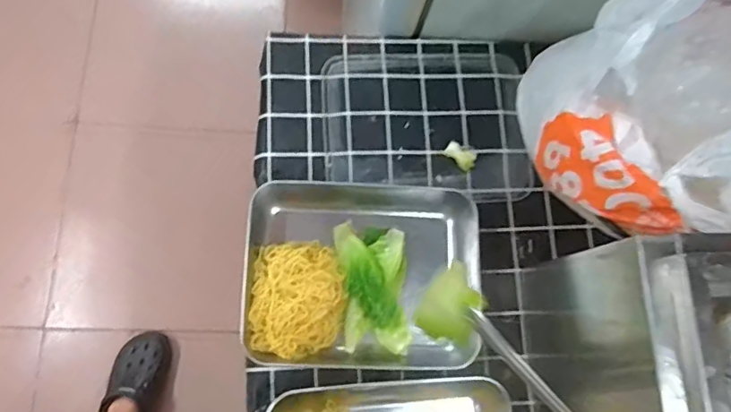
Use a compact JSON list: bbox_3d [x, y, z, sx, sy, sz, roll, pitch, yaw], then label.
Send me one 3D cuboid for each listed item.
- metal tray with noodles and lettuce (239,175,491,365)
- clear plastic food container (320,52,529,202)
[{"bbox_3d":[-0.001,0.076,0.624,0.251,0.057,0.205,2,76,-6],"label":"metal tray with noodles and lettuce"},{"bbox_3d":[0.076,-0.104,0.688,0.247,0.021,0.185,-1,76,-6],"label":"clear plastic food container"}]

